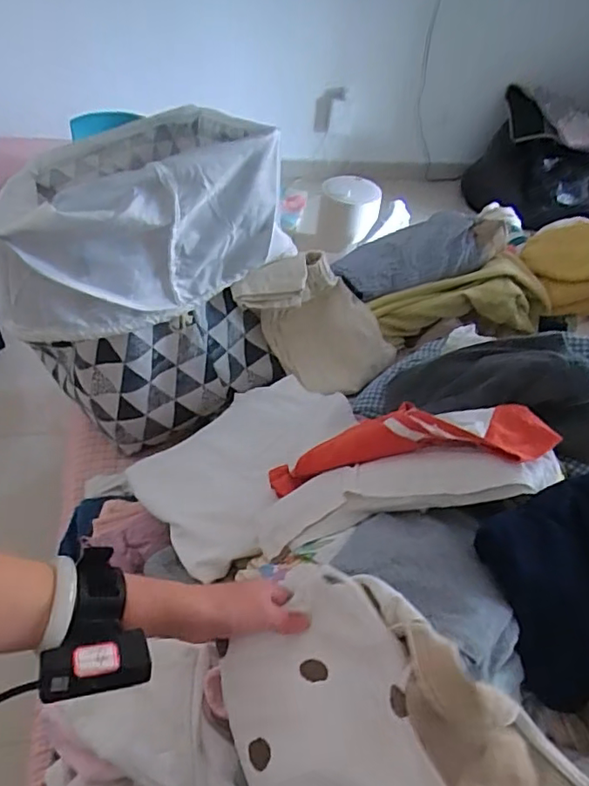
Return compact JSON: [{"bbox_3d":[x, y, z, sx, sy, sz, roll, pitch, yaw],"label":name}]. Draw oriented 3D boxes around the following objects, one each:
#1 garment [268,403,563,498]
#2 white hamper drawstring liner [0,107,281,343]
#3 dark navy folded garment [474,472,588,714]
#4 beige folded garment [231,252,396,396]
[{"bbox_3d":[0.117,0.057,0.656,0.330,0.072,0.091,-11,45,15],"label":"garment"},{"bbox_3d":[-0.197,-0.215,0.773,0.407,0.239,0.094,-16,51,-20],"label":"white hamper drawstring liner"},{"bbox_3d":[0.292,0.214,0.591,0.153,0.251,0.058,-20,13,12],"label":"dark navy folded garment"},{"bbox_3d":[0.038,-0.114,0.971,0.262,0.171,0.143,14,47,7],"label":"beige folded garment"}]

